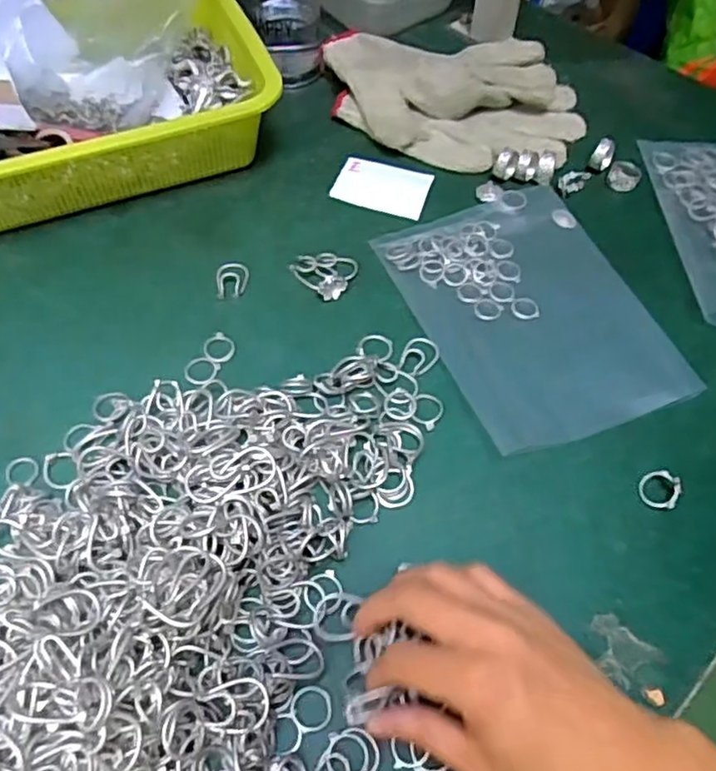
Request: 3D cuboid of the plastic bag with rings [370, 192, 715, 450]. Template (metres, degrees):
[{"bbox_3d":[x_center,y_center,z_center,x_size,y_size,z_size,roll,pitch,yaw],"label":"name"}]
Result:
[{"bbox_3d":[0.117,-0.055,0.437,0.147,0.014,0.197,-18,60,-12],"label":"plastic bag with rings"}]

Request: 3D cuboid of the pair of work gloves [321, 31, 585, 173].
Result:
[{"bbox_3d":[0.086,-0.250,0.554,0.207,0.023,0.173,-5,58,-5],"label":"pair of work gloves"}]

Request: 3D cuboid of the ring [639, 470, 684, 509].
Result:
[{"bbox_3d":[0.171,0.058,0.364,0.021,0.007,0.023,1,58,-1],"label":"ring"}]

